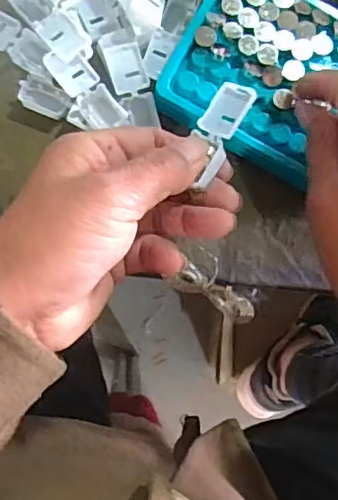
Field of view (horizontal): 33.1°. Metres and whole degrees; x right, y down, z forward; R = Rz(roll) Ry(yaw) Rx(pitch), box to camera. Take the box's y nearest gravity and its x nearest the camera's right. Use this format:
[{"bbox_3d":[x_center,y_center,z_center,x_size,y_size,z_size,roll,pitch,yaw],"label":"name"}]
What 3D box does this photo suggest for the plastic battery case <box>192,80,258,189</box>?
[{"bbox_3d":[0.024,-0.057,0.270,0.020,0.012,0.050,18,78,-2],"label":"plastic battery case"}]

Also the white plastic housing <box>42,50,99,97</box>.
[{"bbox_3d":[-0.053,-0.097,0.307,0.019,0.011,0.027,-43,88,-8],"label":"white plastic housing"}]

